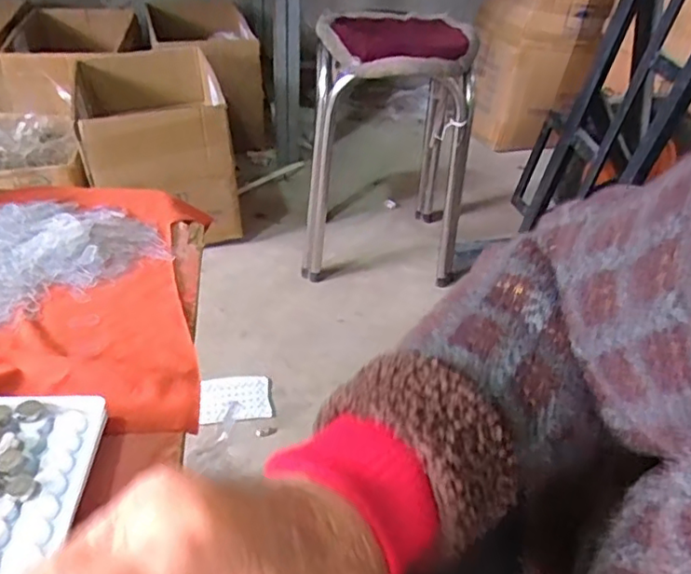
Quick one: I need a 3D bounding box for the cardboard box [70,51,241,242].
[{"bbox_3d":[-0.414,-0.319,1.342,0.275,0.271,0.420,-11,40,-19],"label":"cardboard box"}]

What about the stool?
[{"bbox_3d":[0.078,-0.264,1.193,0.289,0.455,0.288,3,37,-2],"label":"stool"}]

